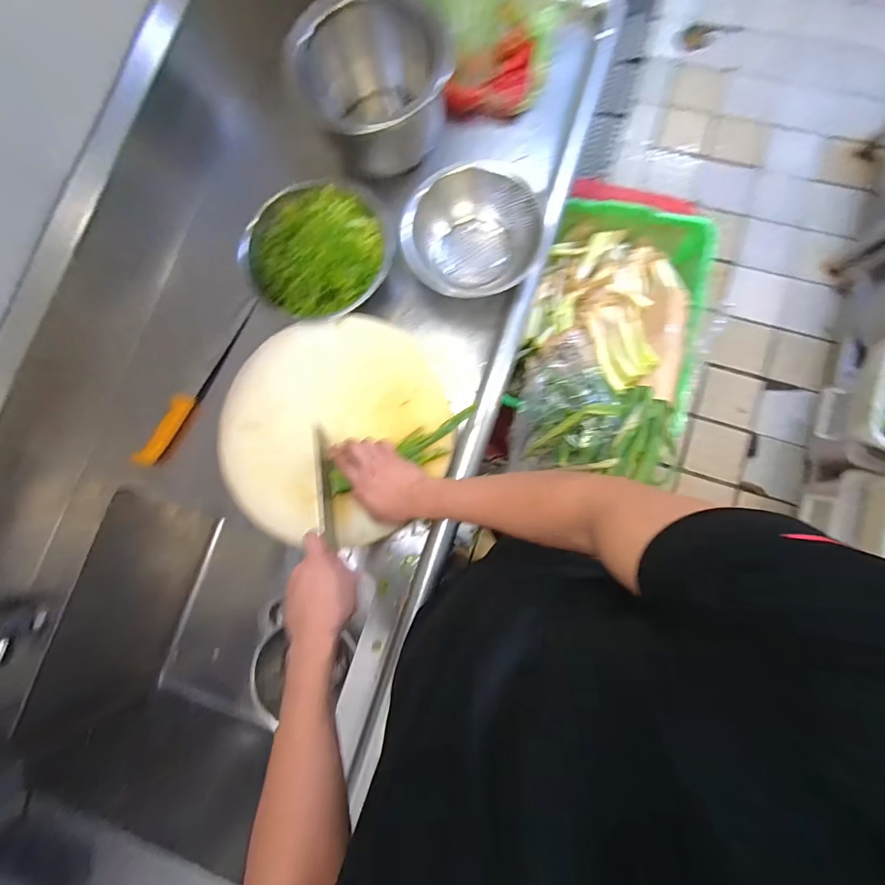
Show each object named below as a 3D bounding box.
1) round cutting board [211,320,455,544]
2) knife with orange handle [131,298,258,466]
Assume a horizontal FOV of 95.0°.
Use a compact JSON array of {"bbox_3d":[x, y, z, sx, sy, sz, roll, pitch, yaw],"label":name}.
[{"bbox_3d":[-0.162,-0.023,0.626,0.339,0.046,0.345,-1,82,5],"label":"round cutting board"},{"bbox_3d":[-0.439,-0.116,0.746,0.025,0.034,0.354,23,71,7],"label":"knife with orange handle"}]

